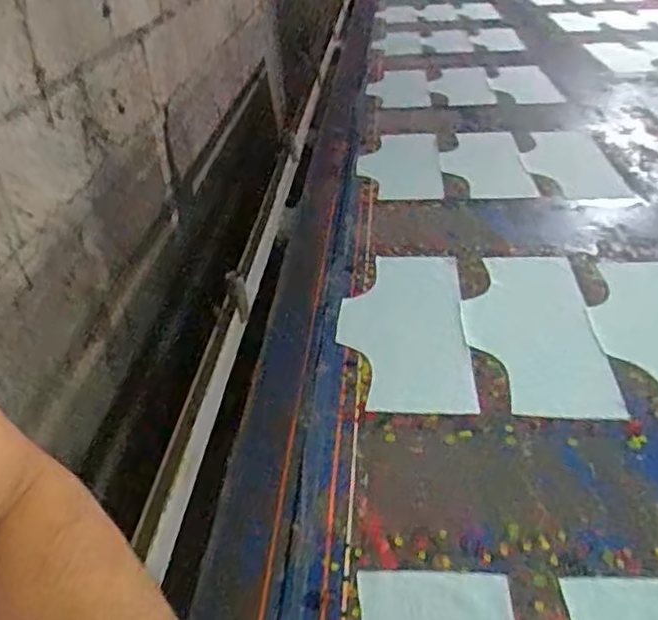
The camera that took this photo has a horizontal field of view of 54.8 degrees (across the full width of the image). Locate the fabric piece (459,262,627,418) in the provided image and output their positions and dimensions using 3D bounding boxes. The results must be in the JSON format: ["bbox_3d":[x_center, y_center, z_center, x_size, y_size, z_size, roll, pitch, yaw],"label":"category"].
[{"bbox_3d":[0.243,0.008,0.774,0.150,0.006,0.327,1,34,9],"label":"fabric piece"}]

